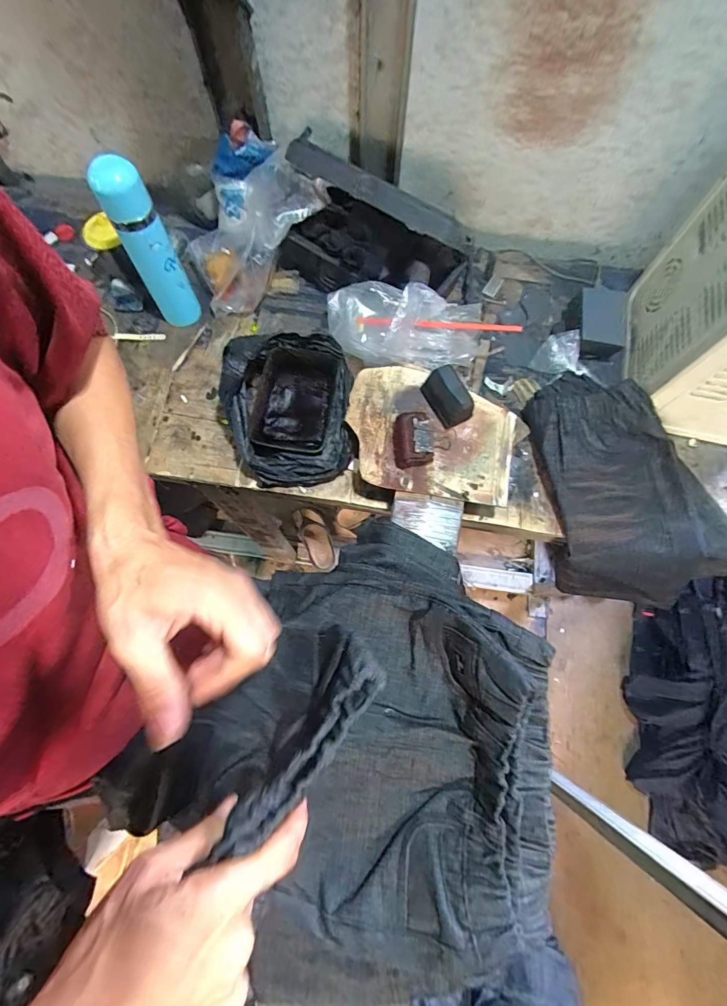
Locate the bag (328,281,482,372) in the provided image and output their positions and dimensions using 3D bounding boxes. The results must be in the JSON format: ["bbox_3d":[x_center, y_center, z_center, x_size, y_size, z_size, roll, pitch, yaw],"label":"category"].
[{"bbox_3d":[0.053,-0.267,0.609,0.242,0.080,0.108,17,74,4],"label":"bag"}]

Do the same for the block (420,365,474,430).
[{"bbox_3d":[0.119,-0.150,0.568,0.047,0.045,0.080,-27,75,-9],"label":"block"}]

